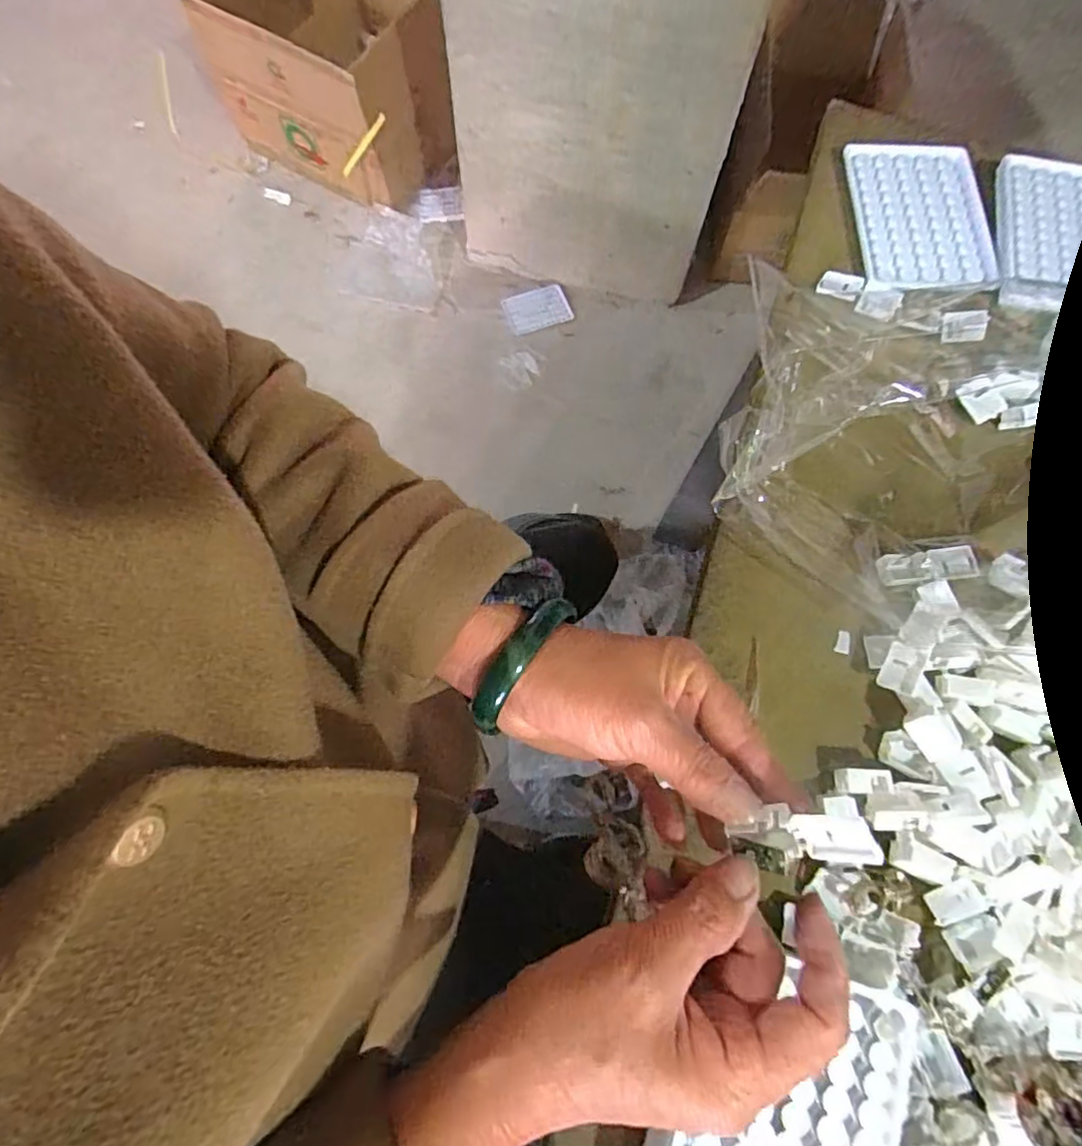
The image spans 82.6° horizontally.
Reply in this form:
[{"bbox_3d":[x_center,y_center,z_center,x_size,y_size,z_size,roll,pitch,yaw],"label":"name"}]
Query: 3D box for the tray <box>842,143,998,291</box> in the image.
[{"bbox_3d":[0.273,-0.255,0.443,0.096,0.016,0.129,0,73,-2],"label":"tray"}]

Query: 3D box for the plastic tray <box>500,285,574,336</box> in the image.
[{"bbox_3d":[-0.009,-0.539,1.254,0.124,0.019,0.086,-18,74,-7],"label":"plastic tray"}]

